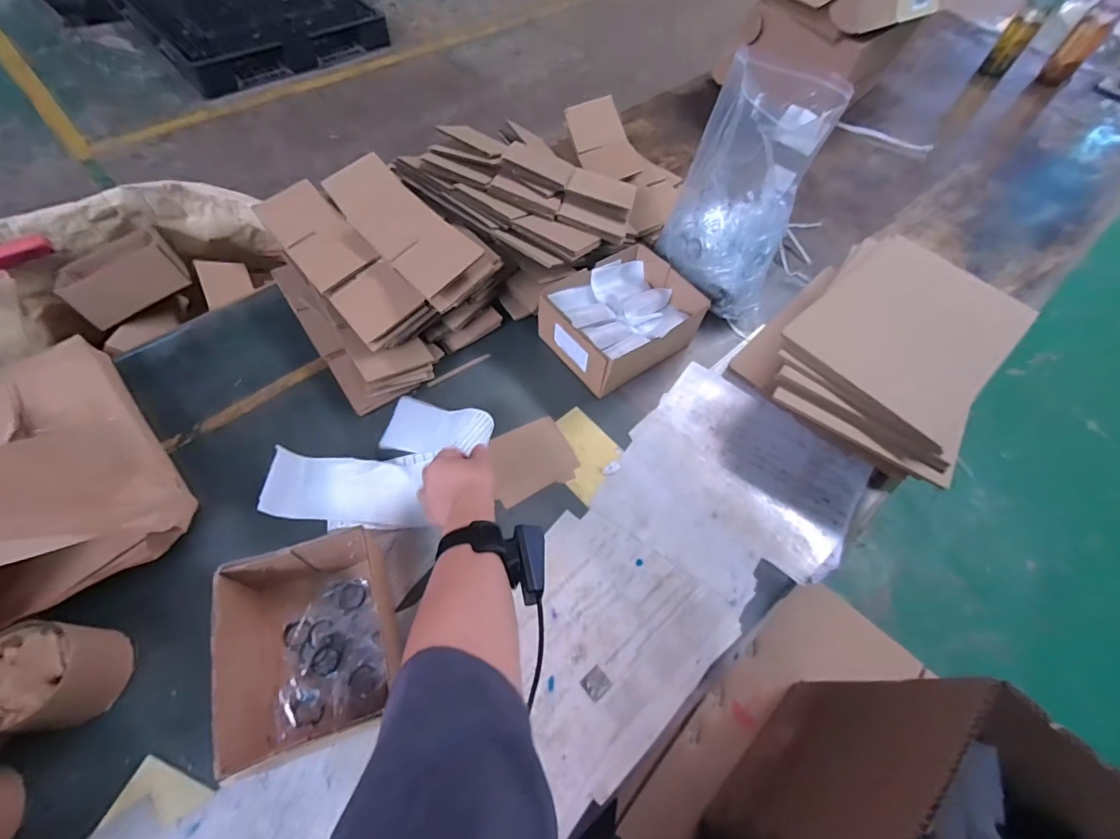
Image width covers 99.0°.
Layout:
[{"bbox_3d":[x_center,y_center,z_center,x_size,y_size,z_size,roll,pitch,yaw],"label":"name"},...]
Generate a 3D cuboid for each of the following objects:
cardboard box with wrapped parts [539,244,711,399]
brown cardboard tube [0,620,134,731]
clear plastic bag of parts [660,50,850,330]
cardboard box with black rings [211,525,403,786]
[{"bbox_3d":[0.092,-0.151,0.726,0.209,0.086,0.164,-34,67,-19],"label":"cardboard box with wrapped parts"},{"bbox_3d":[-0.504,0.255,0.477,0.090,0.080,0.093,-1,60,-3],"label":"brown cardboard tube"},{"bbox_3d":[0.267,-0.334,0.715,0.174,0.298,0.204,17,61,7],"label":"clear plastic bag of parts"},{"bbox_3d":[-0.256,0.224,0.495,0.164,0.092,0.193,-18,63,-12],"label":"cardboard box with black rings"}]

